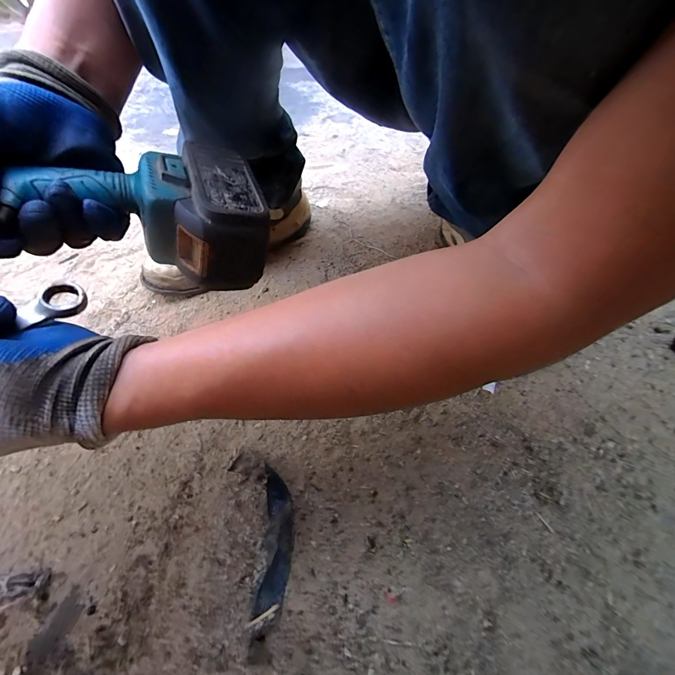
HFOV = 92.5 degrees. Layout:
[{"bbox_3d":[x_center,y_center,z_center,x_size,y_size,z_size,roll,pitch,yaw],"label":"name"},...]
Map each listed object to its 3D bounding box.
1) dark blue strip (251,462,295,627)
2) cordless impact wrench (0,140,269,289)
[{"bbox_3d":[-0.043,0.139,0.228,0.023,0.009,0.093,-5,46,1],"label":"dark blue strip"},{"bbox_3d":[-0.163,-0.083,0.212,0.235,0.081,0.108,-4,42,-29],"label":"cordless impact wrench"}]

